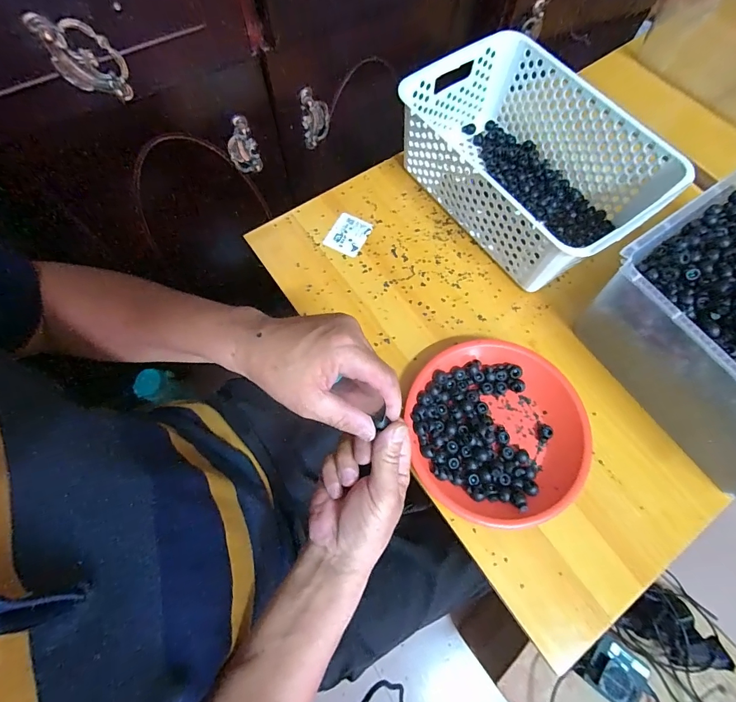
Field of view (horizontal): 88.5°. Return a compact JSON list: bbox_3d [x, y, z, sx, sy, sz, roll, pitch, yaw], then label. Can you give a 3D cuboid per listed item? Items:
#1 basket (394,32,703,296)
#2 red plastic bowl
[{"bbox_3d":[0.201,-0.240,0.493,0.208,0.116,0.303,-36,75,-14],"label":"basket"},{"bbox_3d":[0.139,0.084,0.416,0.185,0.029,0.190,1,70,-2],"label":"red plastic bowl"}]

